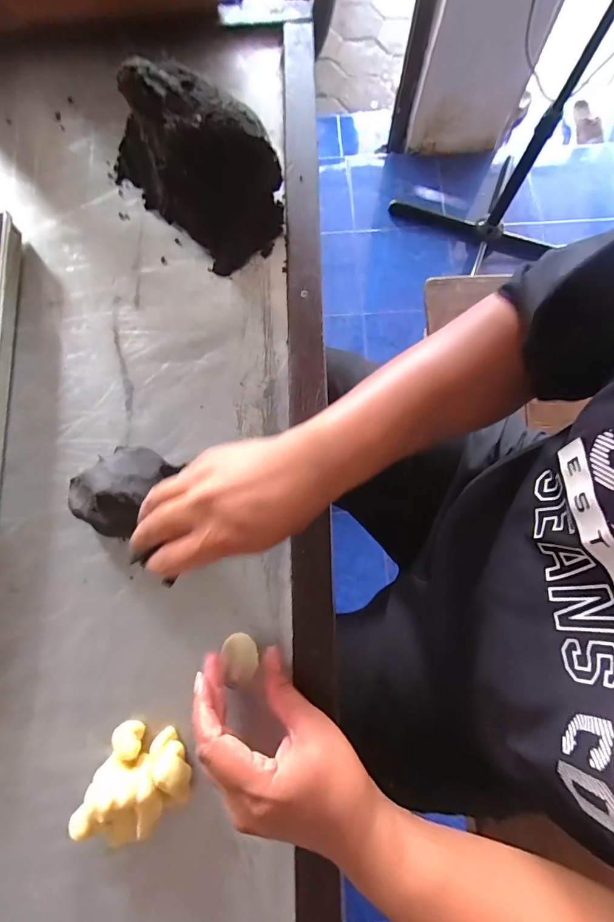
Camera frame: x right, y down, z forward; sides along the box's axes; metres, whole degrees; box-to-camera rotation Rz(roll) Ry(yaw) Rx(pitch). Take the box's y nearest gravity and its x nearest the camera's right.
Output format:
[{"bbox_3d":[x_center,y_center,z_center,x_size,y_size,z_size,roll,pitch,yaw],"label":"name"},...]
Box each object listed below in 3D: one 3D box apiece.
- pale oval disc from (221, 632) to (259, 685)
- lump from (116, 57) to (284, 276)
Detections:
[{"bbox_3d":[-0.053,0.158,0.322,0.026,0.010,0.037,-4,49,-18],"label":"pale oval disc"},{"bbox_3d":[-0.107,-0.308,0.398,0.118,0.102,0.187,-43,81,-9],"label":"lump"}]

